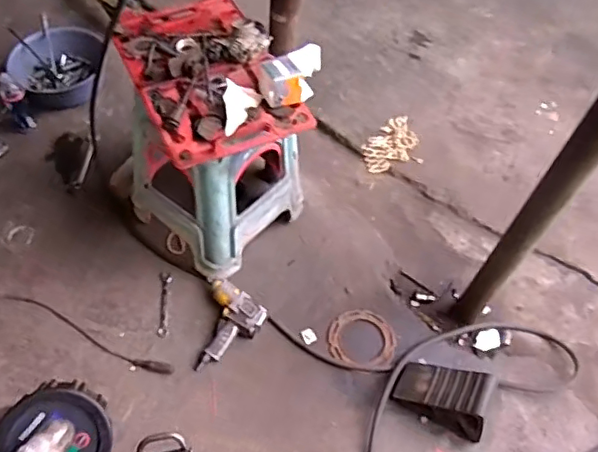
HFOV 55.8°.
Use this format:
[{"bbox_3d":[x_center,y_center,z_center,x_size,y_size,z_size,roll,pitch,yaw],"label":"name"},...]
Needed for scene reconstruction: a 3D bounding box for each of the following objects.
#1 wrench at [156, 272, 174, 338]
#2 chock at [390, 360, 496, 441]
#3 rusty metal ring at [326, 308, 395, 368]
[{"bbox_3d":[-0.392,0.228,1.657,0.038,0.006,0.212,-8,52,3],"label":"wrench"},{"bbox_3d":[0.380,0.428,1.460,0.234,0.175,0.131,28,57,14],"label":"chock"},{"bbox_3d":[0.179,0.323,1.622,0.193,0.022,0.170,19,55,8],"label":"rusty metal ring"}]

